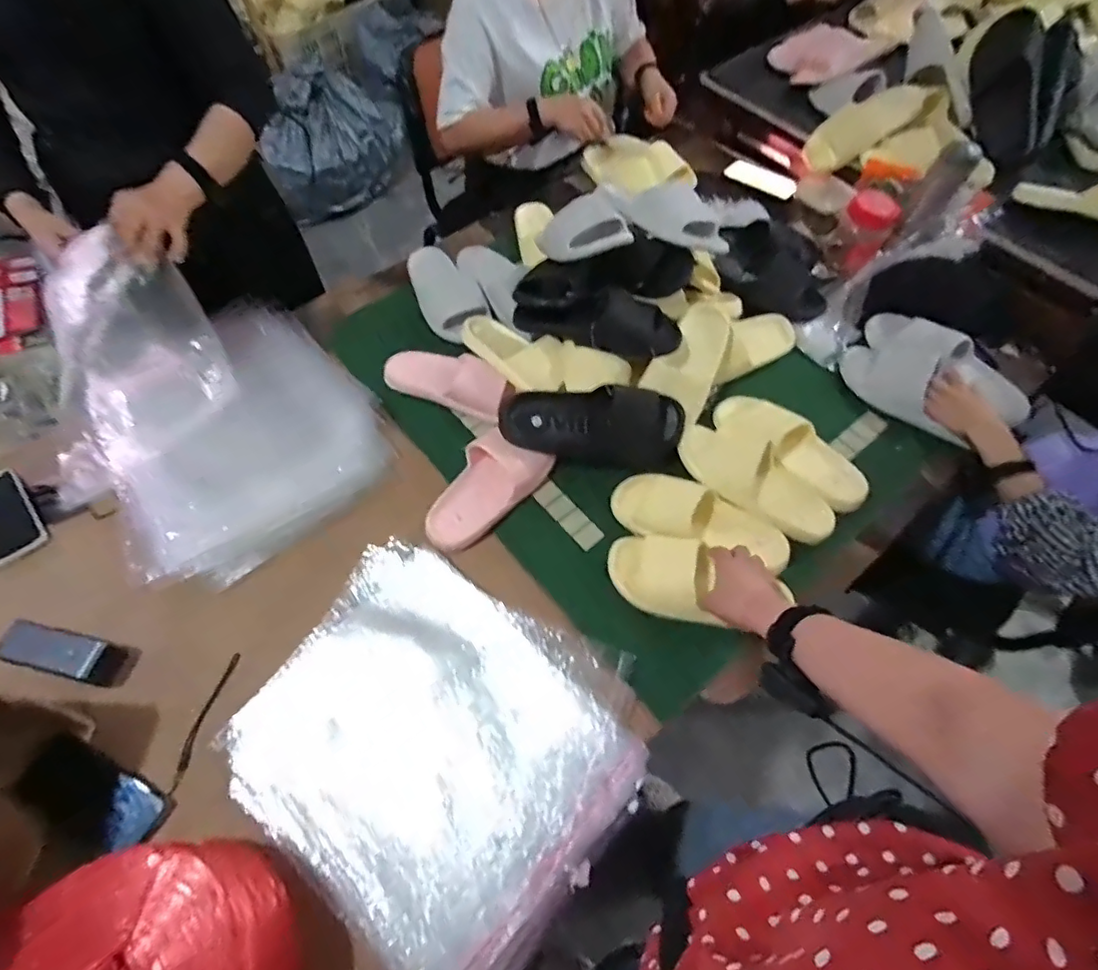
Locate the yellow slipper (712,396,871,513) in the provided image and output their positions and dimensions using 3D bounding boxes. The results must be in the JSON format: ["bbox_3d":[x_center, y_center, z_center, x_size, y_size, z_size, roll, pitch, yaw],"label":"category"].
[{"bbox_3d":[0.383,-0.055,0.899,0.271,0.073,0.119,37,67,18],"label":"yellow slipper"}]

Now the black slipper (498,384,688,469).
[{"bbox_3d":[0.070,-0.085,0.853,0.281,0.095,0.094,2,61,1],"label":"black slipper"}]

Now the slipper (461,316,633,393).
[{"bbox_3d":[-0.020,-0.204,0.947,0.307,0.062,0.104,26,64,14],"label":"slipper"}]

